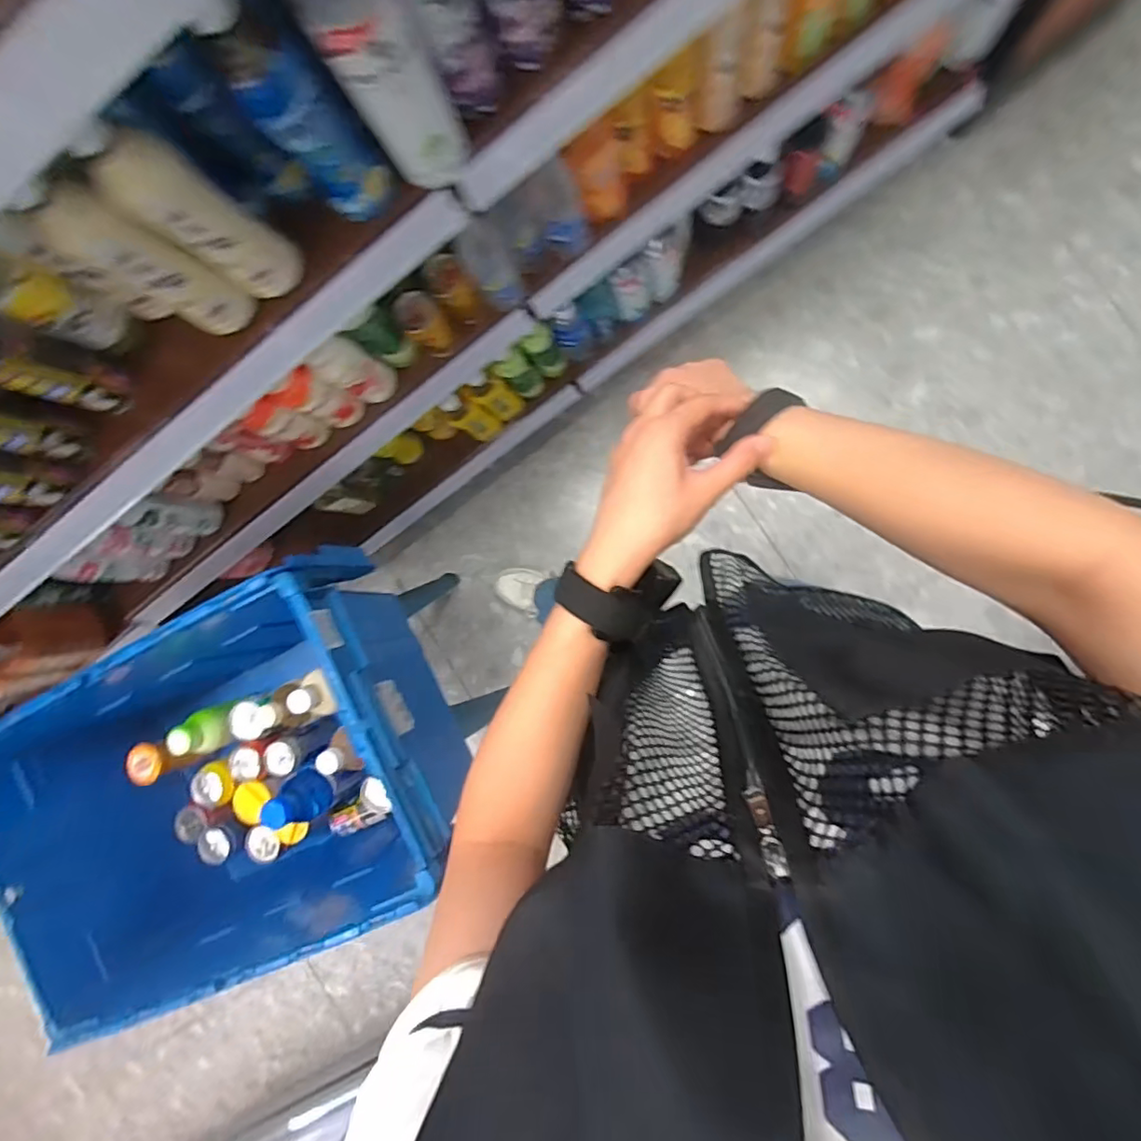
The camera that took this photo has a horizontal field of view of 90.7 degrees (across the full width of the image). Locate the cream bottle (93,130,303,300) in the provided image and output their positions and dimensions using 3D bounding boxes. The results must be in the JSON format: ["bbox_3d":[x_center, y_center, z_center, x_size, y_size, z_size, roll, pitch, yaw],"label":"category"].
[{"bbox_3d":[-0.328,-0.315,0.520,0.044,0.188,0.059,31,97,7],"label":"cream bottle"}]

